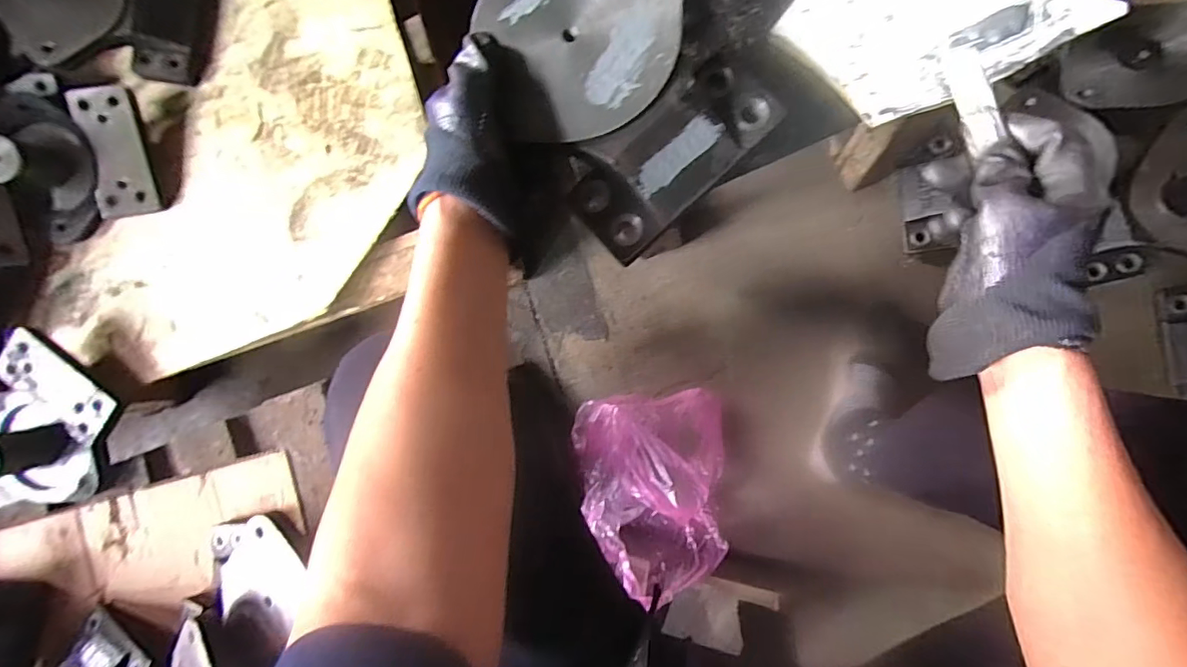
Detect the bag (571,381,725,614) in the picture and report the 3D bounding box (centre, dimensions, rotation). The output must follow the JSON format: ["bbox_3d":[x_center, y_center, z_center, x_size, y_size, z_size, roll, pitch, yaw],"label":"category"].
[{"bbox_3d":[0.070,0.192,0.635,0.178,0.124,0.233,-4,86,8],"label":"bag"}]

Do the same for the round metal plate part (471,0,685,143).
[{"bbox_3d":[-0.008,-0.188,0.328,0.125,0.009,0.126,-3,86,8],"label":"round metal plate part"}]

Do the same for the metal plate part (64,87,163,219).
[{"bbox_3d":[-0.536,-0.204,0.589,0.056,0.020,0.134,-15,103,-33],"label":"metal plate part"}]

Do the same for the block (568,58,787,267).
[{"bbox_3d":[0.049,-0.118,0.336,0.140,0.030,0.067,-41,82,4],"label":"block"}]

